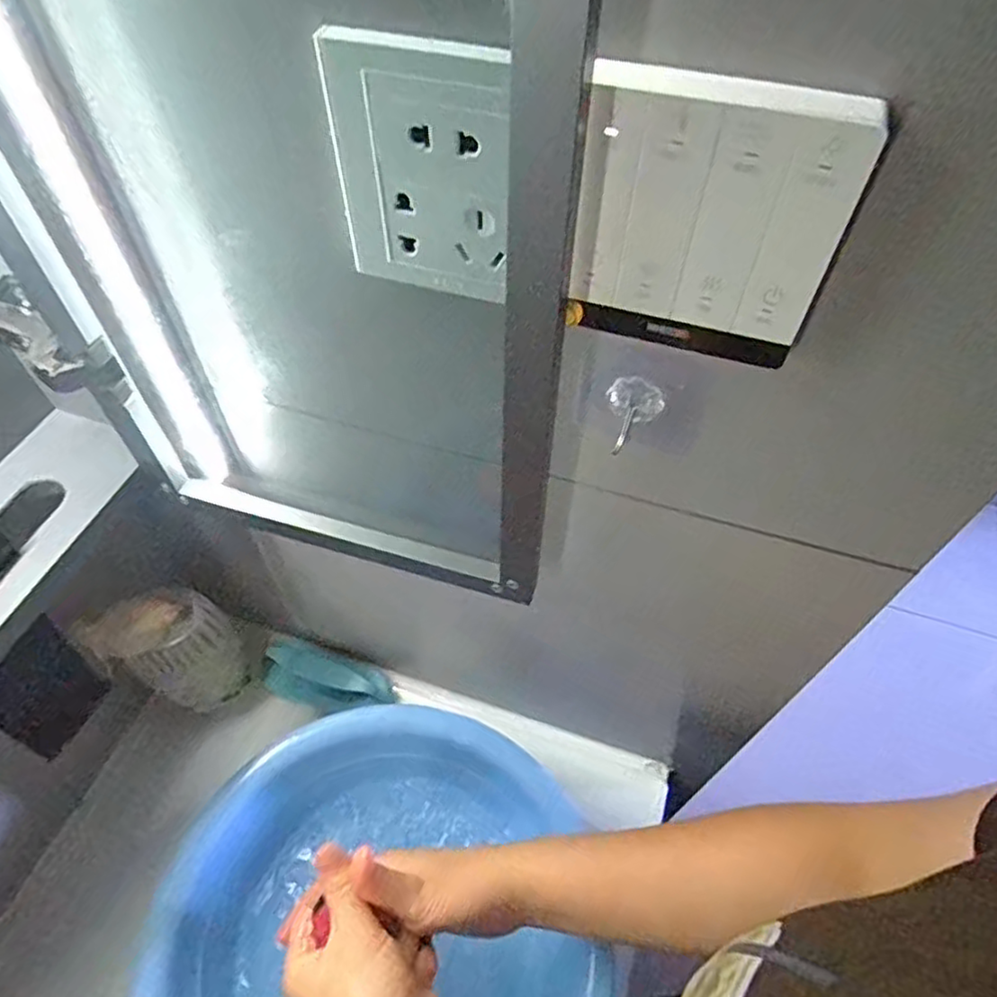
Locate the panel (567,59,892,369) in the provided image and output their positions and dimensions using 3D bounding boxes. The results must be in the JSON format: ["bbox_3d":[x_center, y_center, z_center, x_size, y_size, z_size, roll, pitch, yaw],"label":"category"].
[{"bbox_3d":[0.066,-0.087,0.219,0.080,0.084,0.019,16,55,11],"label":"panel"}]

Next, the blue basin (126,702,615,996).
[{"bbox_3d":[-0.093,0.330,0.507,0.293,0.094,0.302,1,53,-1],"label":"blue basin"}]

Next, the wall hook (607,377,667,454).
[{"bbox_3d":[0.059,-0.036,0.300,0.024,0.037,0.010,16,55,11],"label":"wall hook"}]

